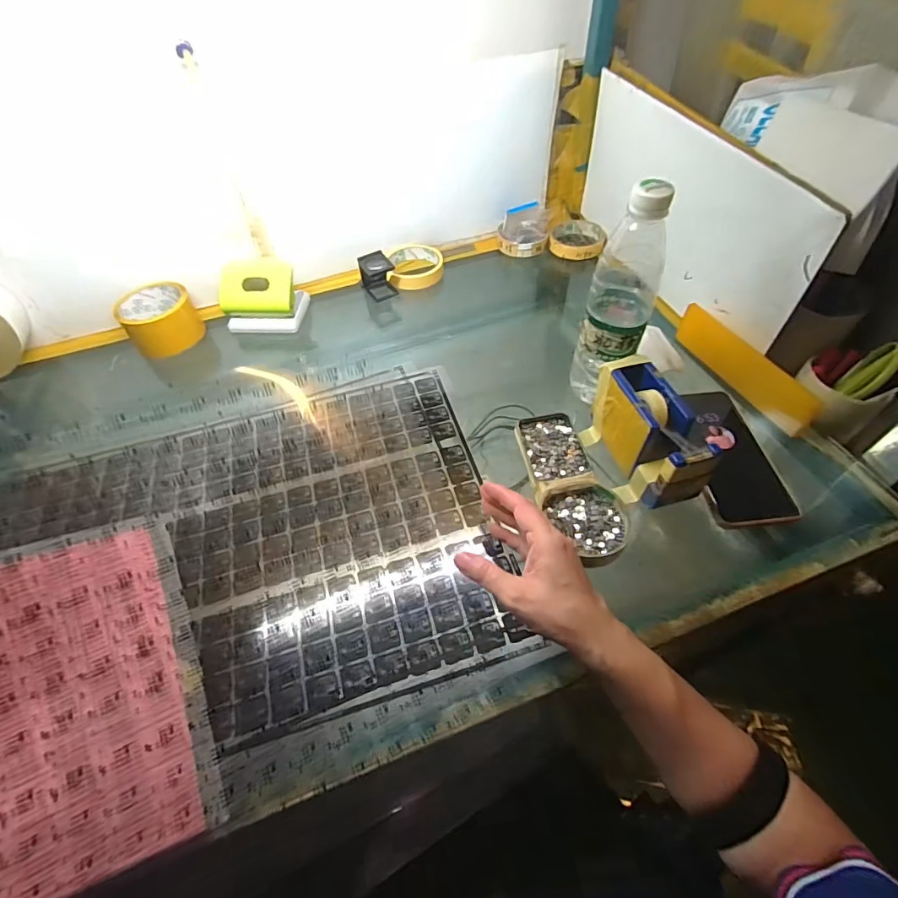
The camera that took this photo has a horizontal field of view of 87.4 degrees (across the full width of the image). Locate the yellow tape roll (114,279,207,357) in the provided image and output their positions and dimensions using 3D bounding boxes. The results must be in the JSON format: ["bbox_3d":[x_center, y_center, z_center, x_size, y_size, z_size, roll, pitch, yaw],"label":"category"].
[{"bbox_3d":[-0.392,-0.176,0.643,0.092,0.053,0.092,-30,56,-17],"label":"yellow tape roll"}]

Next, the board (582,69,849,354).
[{"bbox_3d":[0.279,-0.296,0.589,0.012,0.190,0.411,-18,55,-6],"label":"board"}]

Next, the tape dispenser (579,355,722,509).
[{"bbox_3d":[0.186,-0.016,0.449,0.055,0.073,0.134,-16,53,-8],"label":"tape dispenser"}]

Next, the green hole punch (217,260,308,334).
[{"bbox_3d":[-0.255,-0.209,0.644,0.107,0.071,0.066,-1,53,4],"label":"green hole punch"}]

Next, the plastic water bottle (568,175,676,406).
[{"bbox_3d":[0.166,-0.141,0.461,0.061,0.221,0.074,16,56,16],"label":"plastic water bottle"}]

